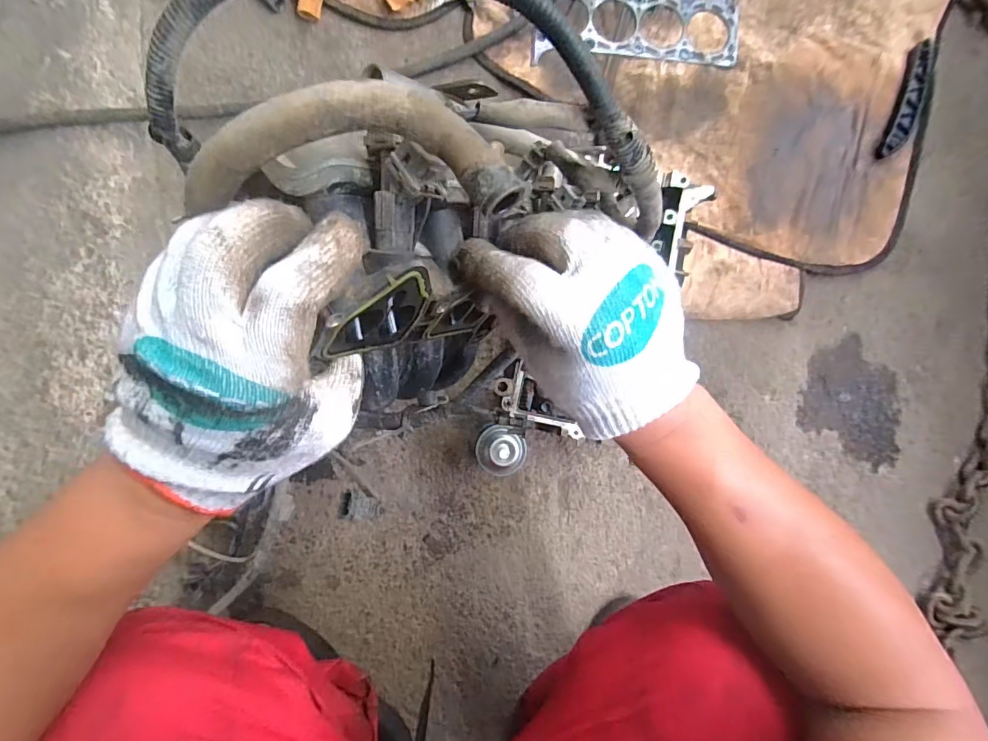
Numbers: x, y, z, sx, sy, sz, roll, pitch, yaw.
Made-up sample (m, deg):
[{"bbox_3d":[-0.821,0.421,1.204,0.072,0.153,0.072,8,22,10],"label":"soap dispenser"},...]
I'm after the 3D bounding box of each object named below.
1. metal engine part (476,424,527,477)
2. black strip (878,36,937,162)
[{"bbox_3d":[0.009,0.091,0.517,0.057,0.030,0.051,38,84,-3],"label":"metal engine part"},{"bbox_3d":[0.680,-0.446,0.766,0.043,0.015,0.222,23,83,-6],"label":"black strip"}]

